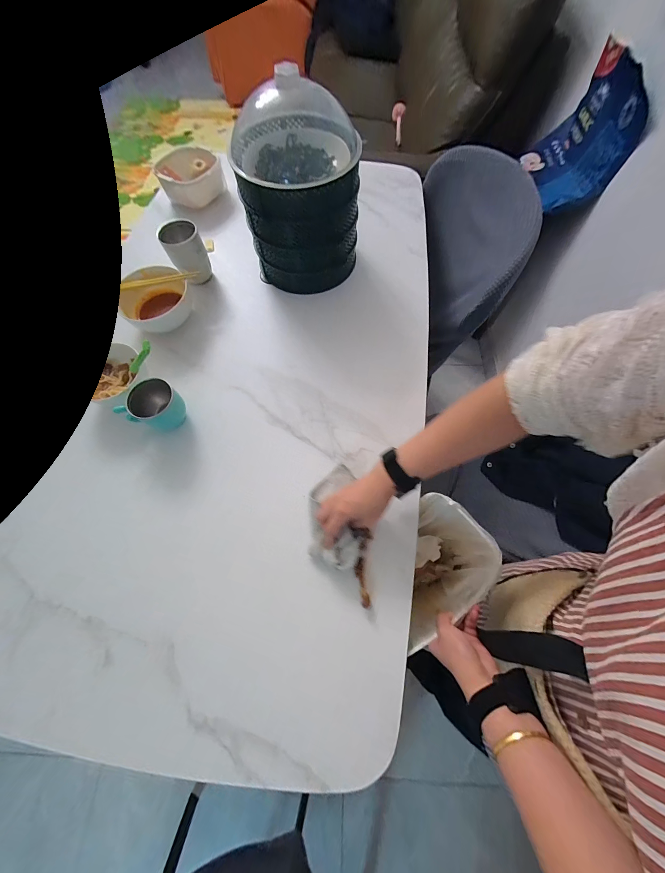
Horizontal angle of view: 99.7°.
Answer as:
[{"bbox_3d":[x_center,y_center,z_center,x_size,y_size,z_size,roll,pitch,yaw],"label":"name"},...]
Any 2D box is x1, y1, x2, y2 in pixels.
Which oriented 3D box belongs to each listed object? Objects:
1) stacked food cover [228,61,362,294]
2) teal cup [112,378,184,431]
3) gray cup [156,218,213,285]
[{"bbox_3d":[-0.062,-0.456,0.551,0.213,0.275,0.198,-3,69,0],"label":"stacked food cover"},{"bbox_3d":[-0.307,-0.049,0.501,0.074,0.078,0.083,31,73,11],"label":"teal cup"},{"bbox_3d":[-0.309,-0.387,0.610,0.076,0.116,0.073,0,69,1],"label":"gray cup"}]

